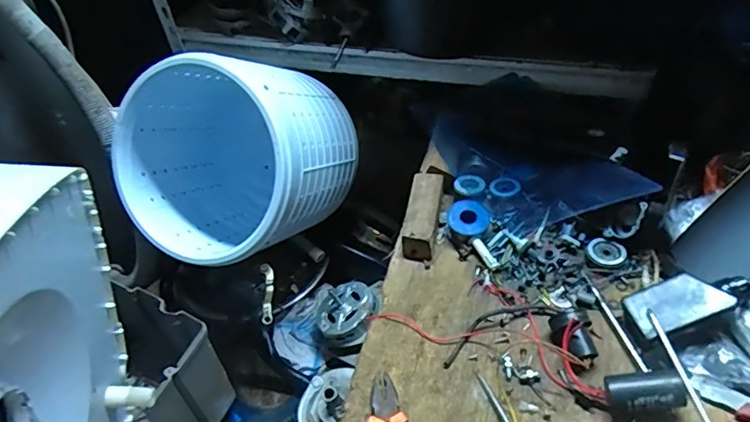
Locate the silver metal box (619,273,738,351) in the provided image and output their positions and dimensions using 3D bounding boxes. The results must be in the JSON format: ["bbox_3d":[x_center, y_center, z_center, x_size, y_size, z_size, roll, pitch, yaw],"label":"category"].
[{"bbox_3d":[0.305,0.099,0.532,0.096,0.030,0.052,-27,45,14],"label":"silver metal box"}]

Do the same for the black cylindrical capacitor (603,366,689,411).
[{"bbox_3d":[0.246,0.169,0.482,0.062,0.036,0.036,-3,44,4],"label":"black cylindrical capacitor"}]

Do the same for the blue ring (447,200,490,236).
[{"bbox_3d":[0.120,0.006,0.664,0.051,0.011,0.063,9,46,16],"label":"blue ring"}]

